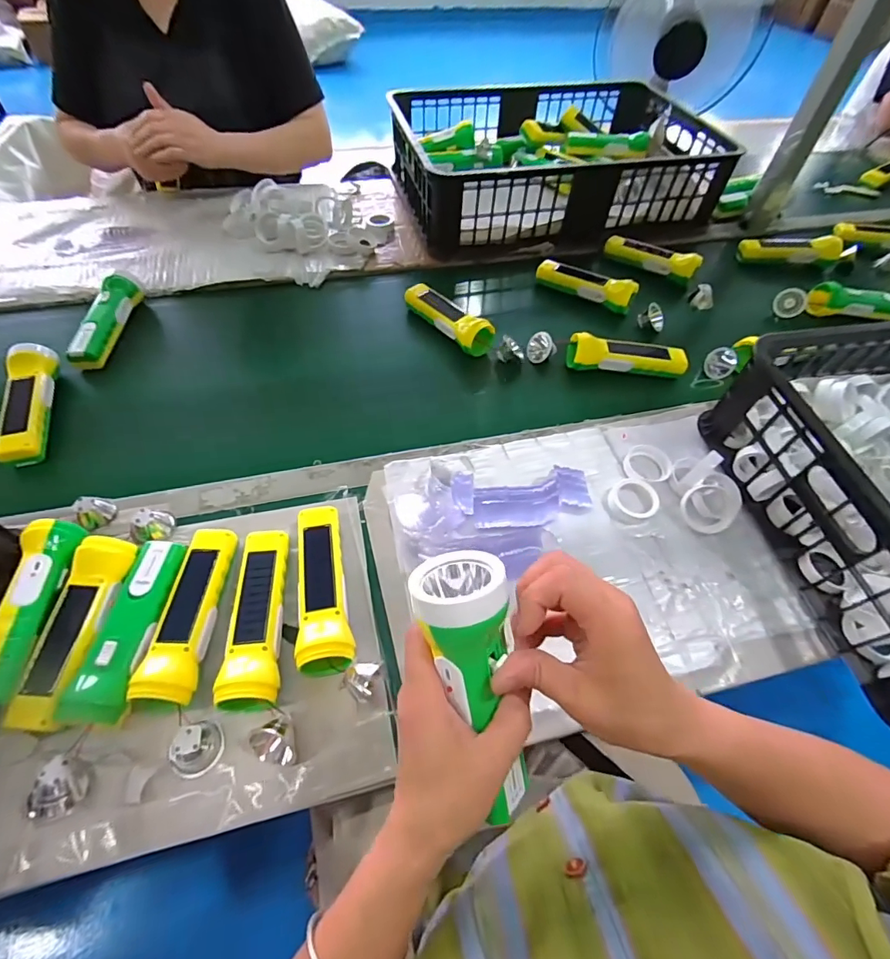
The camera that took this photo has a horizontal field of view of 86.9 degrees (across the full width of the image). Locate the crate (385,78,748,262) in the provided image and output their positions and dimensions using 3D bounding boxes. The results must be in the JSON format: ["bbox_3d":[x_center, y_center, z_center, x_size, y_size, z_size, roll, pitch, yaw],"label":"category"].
[{"bbox_3d":[0.208,-0.640,0.943,0.584,0.133,0.431,-8,56,-9],"label":"crate"}]

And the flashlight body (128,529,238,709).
[{"bbox_3d":[-0.235,0.125,0.441,0.047,0.036,0.160,2,55,-2],"label":"flashlight body"}]

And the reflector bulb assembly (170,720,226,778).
[{"bbox_3d":[-0.203,0.220,0.383,0.032,0.025,0.041,25,57,14],"label":"reflector bulb assembly"}]

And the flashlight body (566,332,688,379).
[{"bbox_3d":[0.262,-0.180,0.674,0.166,0.042,0.049,2,55,-2],"label":"flashlight body"}]

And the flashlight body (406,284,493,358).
[{"bbox_3d":[0.001,-0.246,0.718,0.054,0.043,0.173,-35,63,-24],"label":"flashlight body"}]

